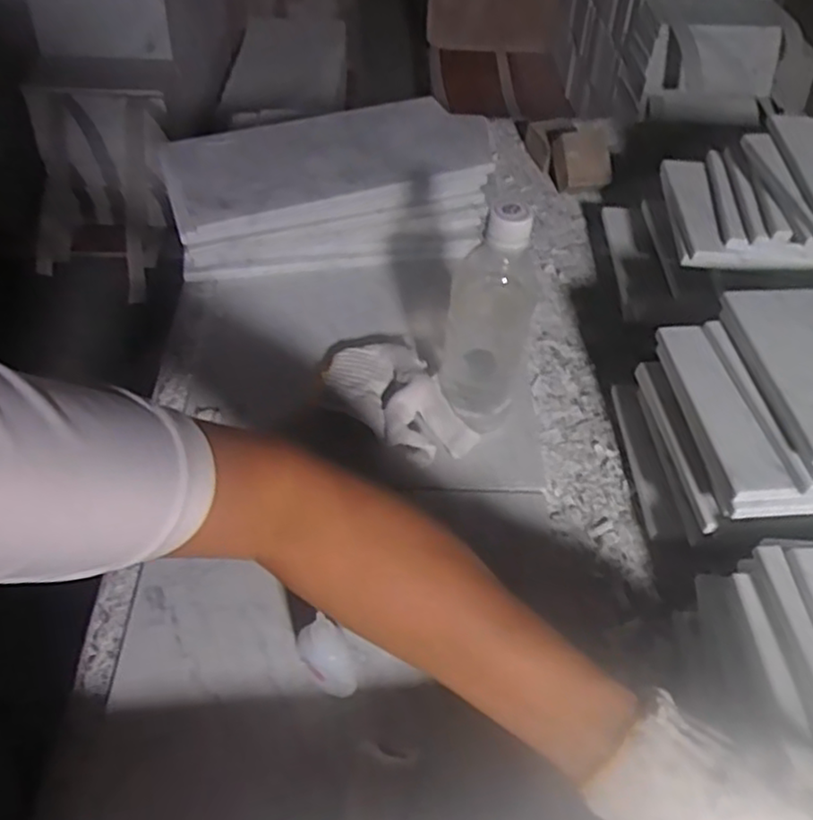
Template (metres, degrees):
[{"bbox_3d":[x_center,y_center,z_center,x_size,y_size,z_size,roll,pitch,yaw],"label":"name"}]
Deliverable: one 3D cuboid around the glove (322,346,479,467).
[{"bbox_3d":[-0.012,-0.010,0.601,0.102,0.039,0.144,-20,53,-19],"label":"glove"}]

